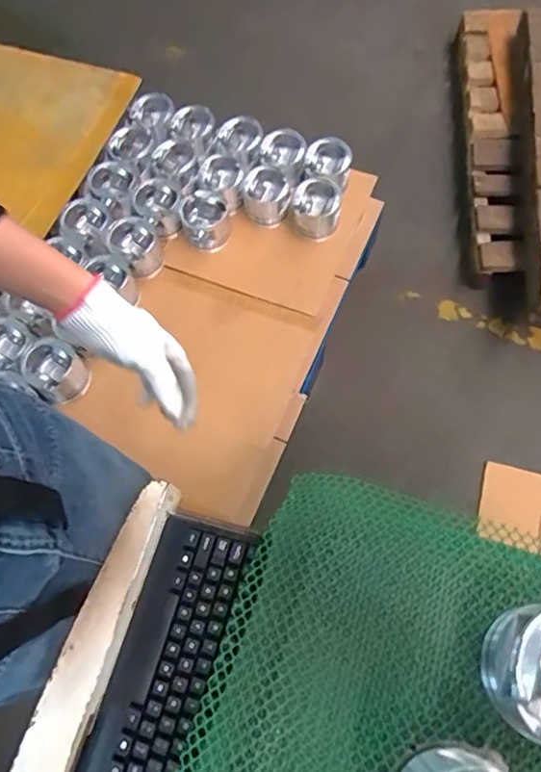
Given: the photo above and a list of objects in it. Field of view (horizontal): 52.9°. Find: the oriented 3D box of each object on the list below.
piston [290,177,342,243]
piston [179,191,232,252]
[{"bbox_3d":[0.107,-0.420,1.285,0.115,0.089,0.117,7,69,6],"label":"piston"},{"bbox_3d":[-0.153,-0.389,1.285,0.109,0.086,0.107,-1,69,2],"label":"piston"}]

